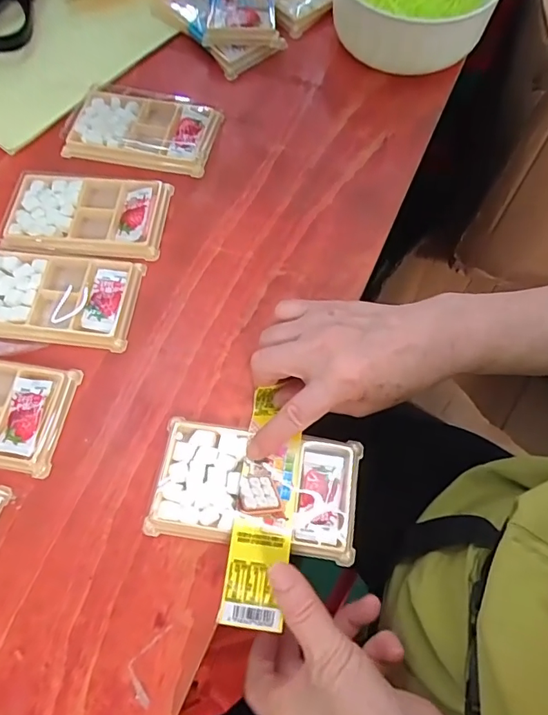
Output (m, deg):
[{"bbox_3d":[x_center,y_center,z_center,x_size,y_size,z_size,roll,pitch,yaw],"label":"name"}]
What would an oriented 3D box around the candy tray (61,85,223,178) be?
[{"bbox_3d":[-0.125,-0.221,0.449,0.137,0.014,0.083,12,68,5],"label":"candy tray"}]

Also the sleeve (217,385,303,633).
[{"bbox_3d":[-0.005,0.093,0.314,0.037,0.009,0.148,7,62,2],"label":"sleeve"}]

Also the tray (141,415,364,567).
[{"bbox_3d":[-0.012,0.087,0.322,0.135,0.013,0.078,8,68,3],"label":"tray"}]

